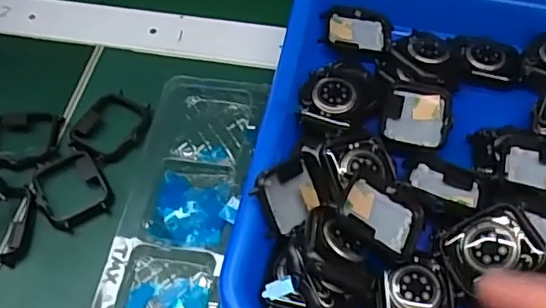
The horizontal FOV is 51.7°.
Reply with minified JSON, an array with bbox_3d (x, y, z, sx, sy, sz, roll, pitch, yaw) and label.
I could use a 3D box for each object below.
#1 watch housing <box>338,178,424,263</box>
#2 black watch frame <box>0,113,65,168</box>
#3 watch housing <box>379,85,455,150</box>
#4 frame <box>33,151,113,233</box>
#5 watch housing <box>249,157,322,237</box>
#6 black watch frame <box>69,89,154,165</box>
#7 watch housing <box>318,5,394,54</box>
[{"bbox_3d":[0.053,0.031,0.277,0.041,0.008,0.036,30,51,-3],"label":"watch housing"},{"bbox_3d":[-0.151,-0.010,0.341,0.046,0.013,0.041,-1,55,-1],"label":"black watch frame"},{"bbox_3d":[0.081,-0.022,0.318,0.037,0.008,0.038,11,56,8],"label":"watch housing"},{"bbox_3d":[-0.113,0.021,0.320,0.037,0.008,0.048,-25,59,-17],"label":"frame"},{"bbox_3d":[0.008,0.021,0.282,0.042,0.006,0.031,-27,93,-45],"label":"watch housing"},{"bbox_3d":[-0.097,-0.016,0.341,0.040,0.009,0.047,15,56,10],"label":"black watch frame"},{"bbox_3d":[0.054,-0.082,0.361,0.044,0.012,0.032,8,55,6],"label":"watch housing"}]

